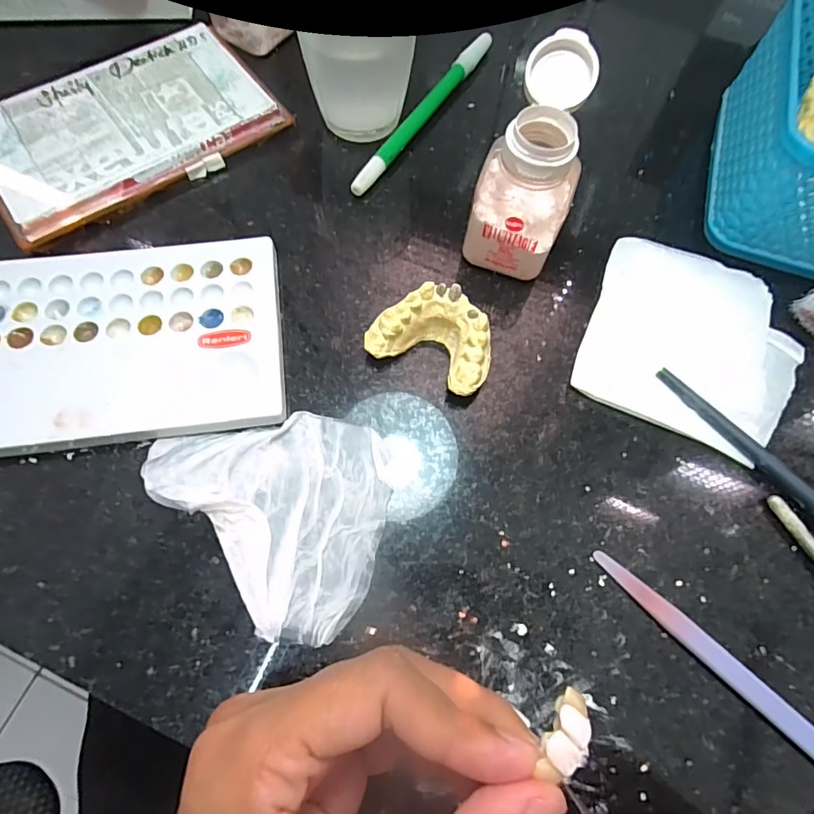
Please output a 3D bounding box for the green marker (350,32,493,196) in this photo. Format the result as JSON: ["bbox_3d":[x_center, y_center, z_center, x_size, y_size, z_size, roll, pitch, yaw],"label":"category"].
[{"bbox_3d":[0.010,-0.169,0.275,0.009,0.011,0.137,32,73,9],"label":"green marker"}]

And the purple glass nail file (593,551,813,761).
[{"bbox_3d":[0.129,0.105,0.179,0.137,0.004,0.009,42,85,14],"label":"purple glass nail file"}]

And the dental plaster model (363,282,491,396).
[{"bbox_3d":[0.013,-0.032,0.217,0.054,0.026,0.037,26,72,7],"label":"dental plaster model"}]

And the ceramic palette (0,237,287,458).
[{"bbox_3d":[-0.133,-0.029,0.215,0.151,0.012,0.092,-7,71,-4],"label":"ceramic palette"}]

